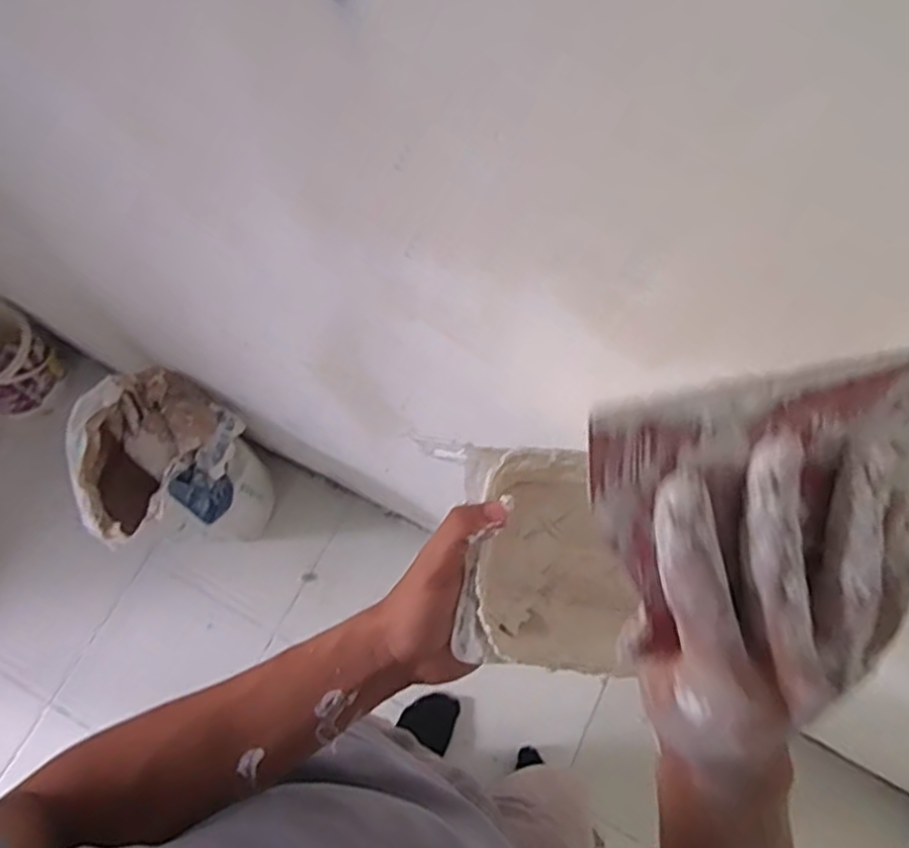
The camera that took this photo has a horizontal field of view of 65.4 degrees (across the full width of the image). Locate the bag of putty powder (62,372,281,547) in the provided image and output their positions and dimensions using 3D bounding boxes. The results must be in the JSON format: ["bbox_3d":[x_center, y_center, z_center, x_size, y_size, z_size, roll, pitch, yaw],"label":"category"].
[{"bbox_3d":[-0.473,0.089,1.231,0.255,0.389,0.242,-37,75,-13],"label":"bag of putty powder"}]

